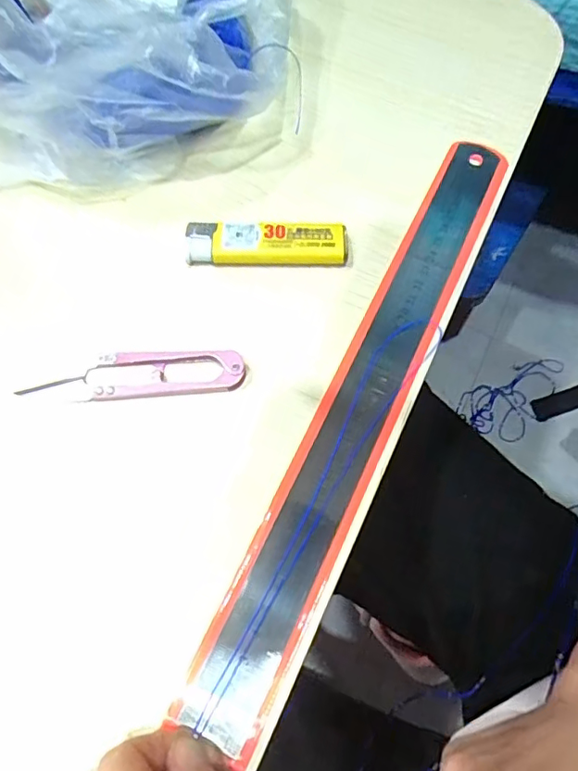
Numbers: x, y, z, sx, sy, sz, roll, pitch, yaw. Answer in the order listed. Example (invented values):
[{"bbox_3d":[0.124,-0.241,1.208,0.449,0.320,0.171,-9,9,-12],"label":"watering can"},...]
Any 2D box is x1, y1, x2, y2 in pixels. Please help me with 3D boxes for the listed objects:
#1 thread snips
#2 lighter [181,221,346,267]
[{"bbox_3d":[-0.071,-0.006,0.248,0.101,0.010,0.022,-3,67,-4],"label":"thread snips"},{"bbox_3d":[-0.011,-0.073,0.274,0.080,0.007,0.021,1,67,-2],"label":"lighter"}]

